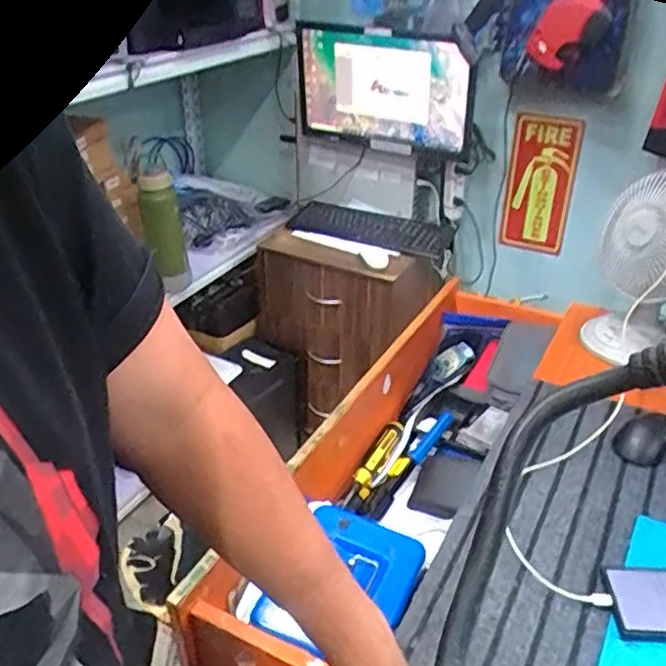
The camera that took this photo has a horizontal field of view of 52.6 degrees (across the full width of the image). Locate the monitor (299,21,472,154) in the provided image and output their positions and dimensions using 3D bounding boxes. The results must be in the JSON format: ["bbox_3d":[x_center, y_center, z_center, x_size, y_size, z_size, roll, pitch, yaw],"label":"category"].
[{"bbox_3d":[0.115,-0.595,1.669,0.473,0.288,0.050,20,48,26],"label":"monitor"}]

